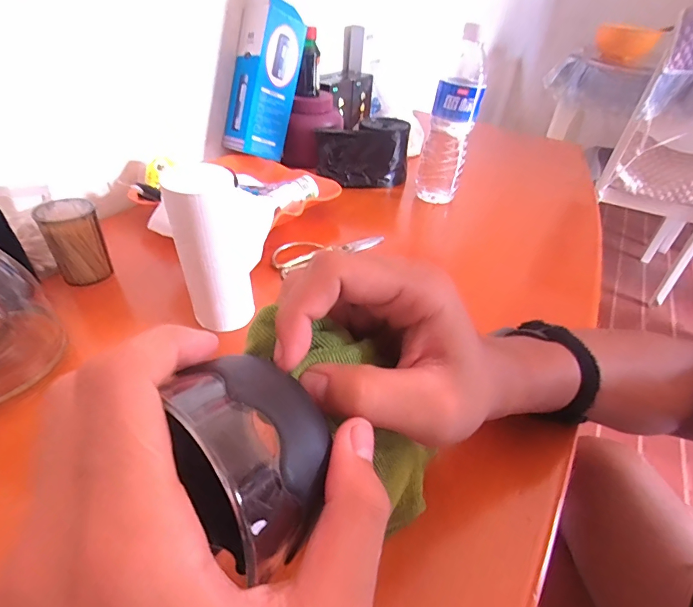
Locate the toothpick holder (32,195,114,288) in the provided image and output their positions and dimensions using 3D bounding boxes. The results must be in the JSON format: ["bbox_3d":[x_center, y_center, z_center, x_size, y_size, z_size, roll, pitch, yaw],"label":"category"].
[{"bbox_3d":[-0.267,-0.061,0.399,0.047,0.070,0.052,-27,48,-34],"label":"toothpick holder"}]

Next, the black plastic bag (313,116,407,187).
[{"bbox_3d":[0.026,-0.241,0.643,0.140,0.083,0.072,-5,40,-13],"label":"black plastic bag"}]

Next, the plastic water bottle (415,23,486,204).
[{"bbox_3d":[0.145,-0.243,0.570,0.067,0.219,0.050,14,39,10],"label":"plastic water bottle"}]

